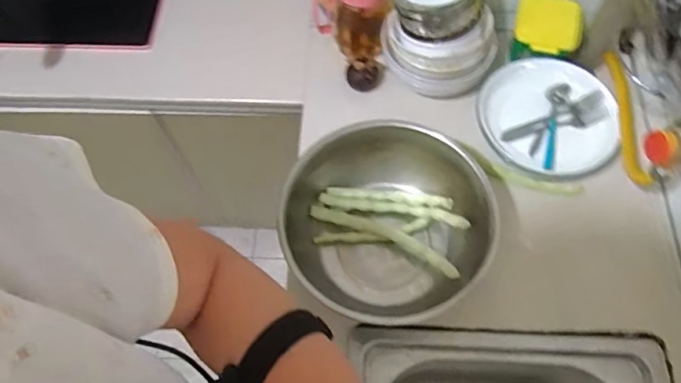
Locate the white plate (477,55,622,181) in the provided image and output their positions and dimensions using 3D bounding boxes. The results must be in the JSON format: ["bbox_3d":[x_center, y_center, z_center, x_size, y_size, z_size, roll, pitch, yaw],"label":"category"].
[{"bbox_3d":[0.321,-0.113,0.785,0.190,0.040,0.200,-1,65,2],"label":"white plate"}]

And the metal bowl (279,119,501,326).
[{"bbox_3d":[0.063,0.036,0.701,0.234,0.121,0.228,-1,65,2],"label":"metal bowl"}]

